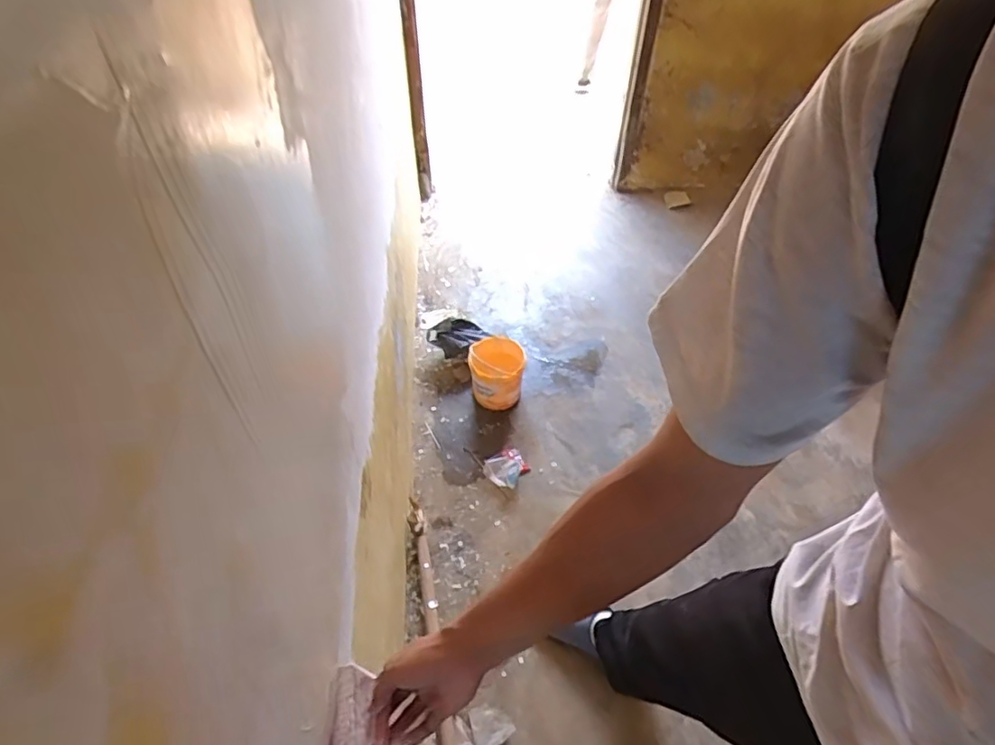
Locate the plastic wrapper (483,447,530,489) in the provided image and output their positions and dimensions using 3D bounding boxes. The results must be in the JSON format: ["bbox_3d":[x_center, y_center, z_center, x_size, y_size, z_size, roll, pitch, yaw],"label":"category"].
[{"bbox_3d":[0.024,0.253,1.590,0.101,0.024,0.109,0,49,0],"label":"plastic wrapper"}]

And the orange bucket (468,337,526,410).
[{"bbox_3d":[-0.003,-0.009,1.687,0.154,0.210,0.149,0,49,0],"label":"orange bucket"}]

